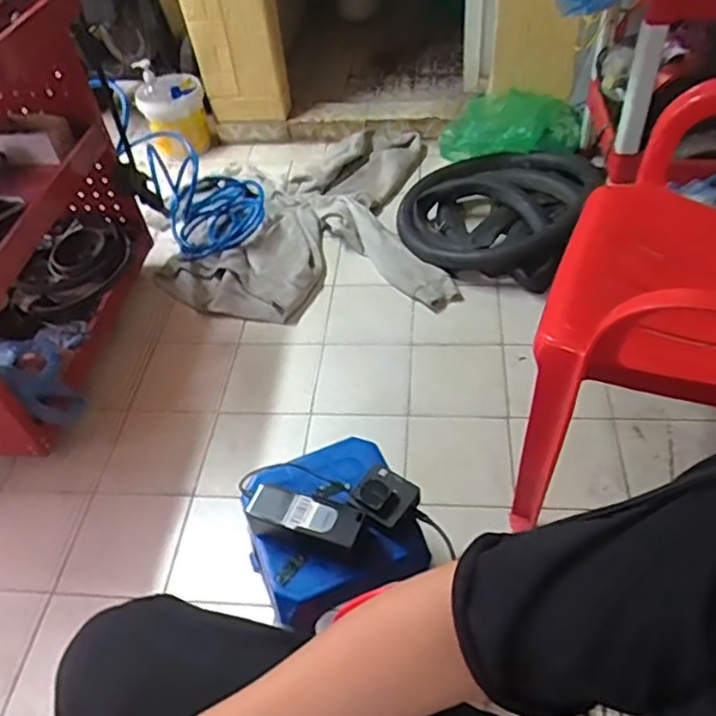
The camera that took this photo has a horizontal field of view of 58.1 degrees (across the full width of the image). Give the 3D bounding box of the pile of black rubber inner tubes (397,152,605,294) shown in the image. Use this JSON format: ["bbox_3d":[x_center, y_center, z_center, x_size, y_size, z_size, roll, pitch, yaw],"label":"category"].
[{"bbox_3d":[0.373,-0.419,1.721,0.457,0.108,0.587,20,53,23],"label":"pile of black rubber inner tubes"}]

